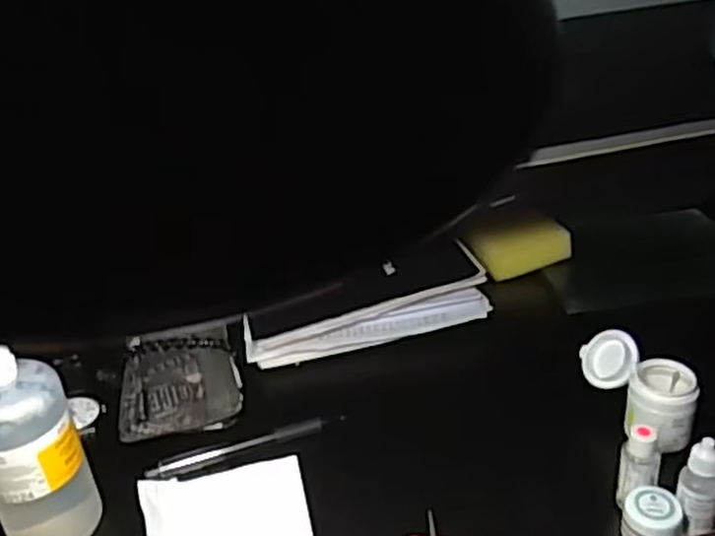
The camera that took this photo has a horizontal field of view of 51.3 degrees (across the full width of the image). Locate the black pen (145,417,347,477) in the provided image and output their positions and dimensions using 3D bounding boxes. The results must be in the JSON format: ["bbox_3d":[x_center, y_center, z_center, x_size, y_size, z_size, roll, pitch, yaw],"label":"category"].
[{"bbox_3d":[-0.080,0.132,0.550,0.145,0.012,0.014,-12,32,-14],"label":"black pen"}]

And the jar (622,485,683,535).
[{"bbox_3d":[0.178,0.151,0.450,0.031,0.025,0.035,10,34,22],"label":"jar"}]

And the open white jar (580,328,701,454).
[{"bbox_3d":[0.202,0.088,0.535,0.046,0.061,0.094,-11,32,-12],"label":"open white jar"}]

